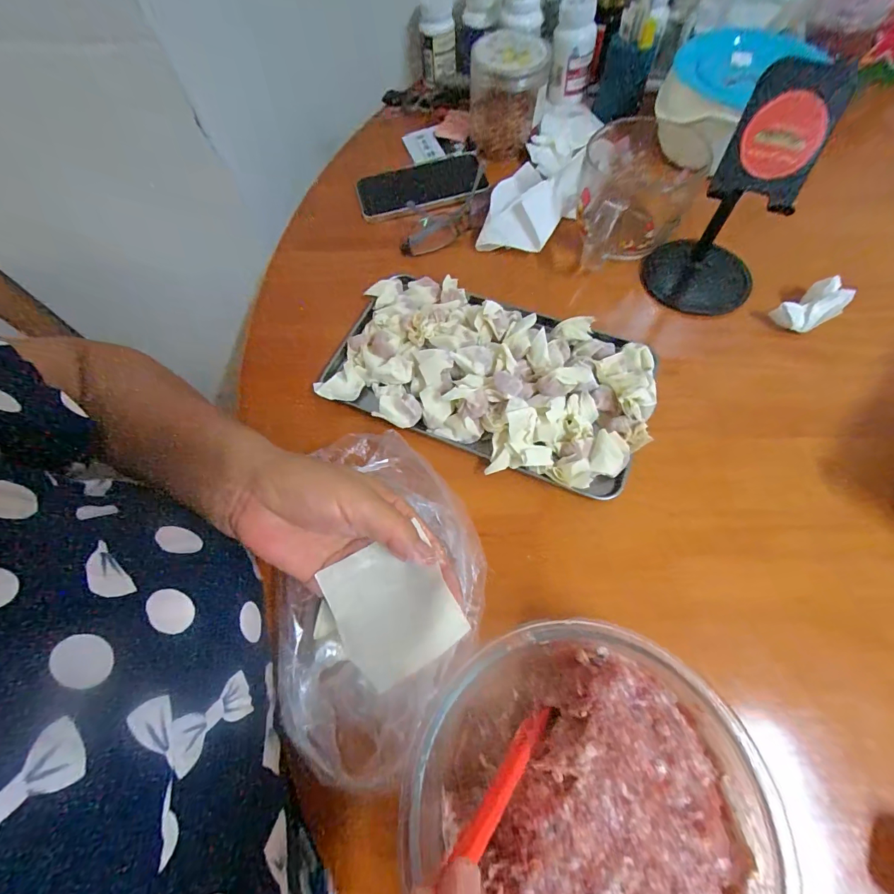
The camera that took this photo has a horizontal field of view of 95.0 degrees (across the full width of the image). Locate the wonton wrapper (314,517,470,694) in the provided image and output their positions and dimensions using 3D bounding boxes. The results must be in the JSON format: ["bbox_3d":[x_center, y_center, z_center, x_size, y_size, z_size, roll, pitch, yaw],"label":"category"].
[{"bbox_3d":[-0.033,0.090,0.234,0.067,0.006,0.075,-34,57,0],"label":"wonton wrapper"}]

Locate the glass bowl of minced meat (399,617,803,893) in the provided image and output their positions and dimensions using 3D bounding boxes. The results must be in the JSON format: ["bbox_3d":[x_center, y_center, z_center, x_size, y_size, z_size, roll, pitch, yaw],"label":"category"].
[{"bbox_3d":[0.069,0.178,0.209,0.154,0.064,0.164,0,65,1],"label":"glass bowl of minced meat"}]

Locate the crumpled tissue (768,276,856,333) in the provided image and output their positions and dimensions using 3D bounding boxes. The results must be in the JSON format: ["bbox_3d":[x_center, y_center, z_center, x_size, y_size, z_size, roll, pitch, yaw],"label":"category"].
[{"bbox_3d":[0.315,-0.120,0.355,0.049,0.031,0.032,-28,68,-12],"label":"crumpled tissue"}]

